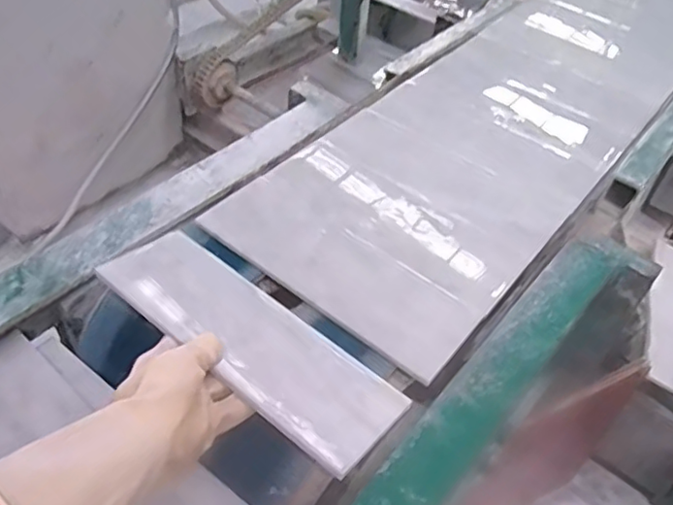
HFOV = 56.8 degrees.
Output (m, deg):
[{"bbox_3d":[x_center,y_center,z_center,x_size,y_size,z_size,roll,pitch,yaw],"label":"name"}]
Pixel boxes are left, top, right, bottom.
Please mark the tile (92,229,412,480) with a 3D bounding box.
[{"bbox_3d":[-0.081,0.074,0.562,0.298,0.013,0.098,33,46,21],"label":"tile"}]

